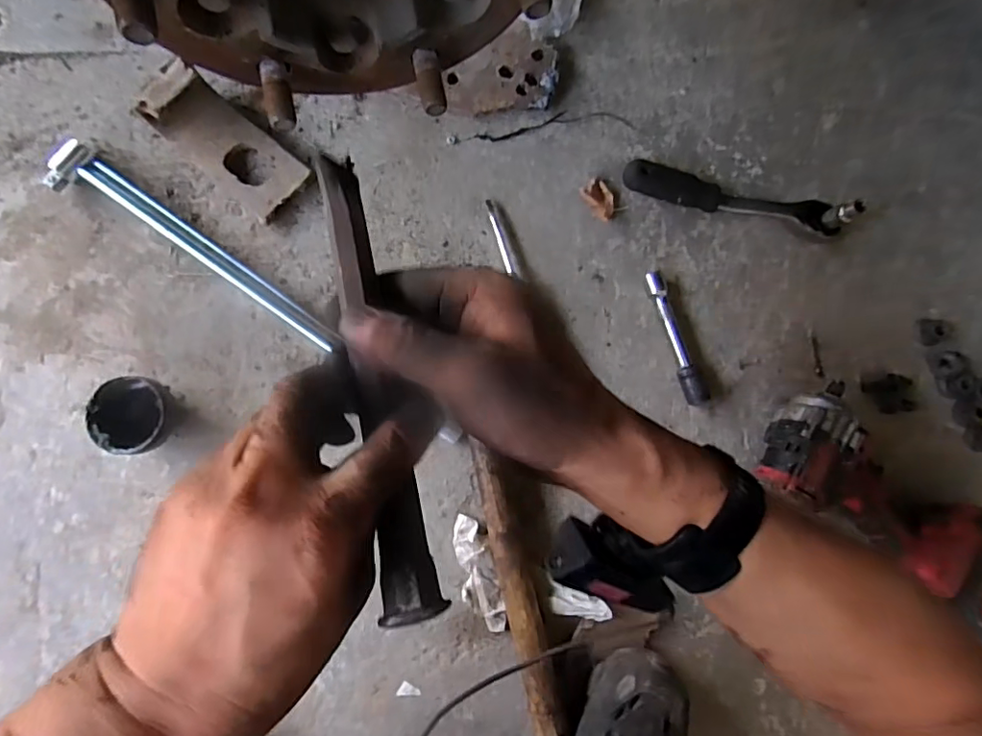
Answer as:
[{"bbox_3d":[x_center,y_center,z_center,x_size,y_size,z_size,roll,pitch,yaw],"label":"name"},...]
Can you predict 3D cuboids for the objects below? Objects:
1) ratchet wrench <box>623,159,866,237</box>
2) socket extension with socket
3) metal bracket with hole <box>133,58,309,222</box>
[{"bbox_3d":[0.262,-0.185,0.576,0.236,0.066,0.035,12,83,-5],"label":"ratchet wrench"},{"bbox_3d":[0.198,-0.033,0.575,0.023,0.022,0.147,-18,86,-7],"label":"socket extension with socket"},{"bbox_3d":[-0.265,-0.224,0.542,0.153,0.057,0.074,40,81,-14],"label":"metal bracket with hole"}]

